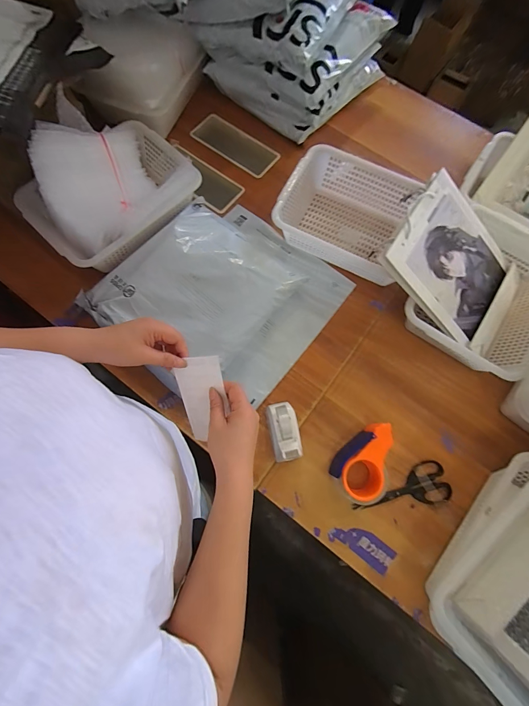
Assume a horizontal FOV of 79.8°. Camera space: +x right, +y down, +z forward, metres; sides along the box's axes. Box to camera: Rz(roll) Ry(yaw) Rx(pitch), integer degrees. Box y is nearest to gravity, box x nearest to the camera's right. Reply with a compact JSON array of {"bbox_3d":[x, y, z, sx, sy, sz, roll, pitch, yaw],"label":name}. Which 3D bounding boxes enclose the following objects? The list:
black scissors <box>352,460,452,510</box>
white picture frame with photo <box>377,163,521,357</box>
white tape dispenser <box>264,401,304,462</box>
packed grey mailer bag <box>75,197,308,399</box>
[{"bbox_3d":[0.273,0.271,0.636,0.198,0.007,0.080,-8,74,-4],"label":"black scissors"},{"bbox_3d":[0.419,-0.187,0.677,0.332,0.020,0.268,40,77,-17],"label":"white picture frame with photo"},{"bbox_3d":[0.040,0.155,0.639,0.059,0.066,0.115,-11,75,-5],"label":"white tape dispenser"},{"bbox_3d":[-0.149,-0.144,0.695,0.333,0.053,0.388,42,77,9],"label":"packed grey mailer bag"}]

